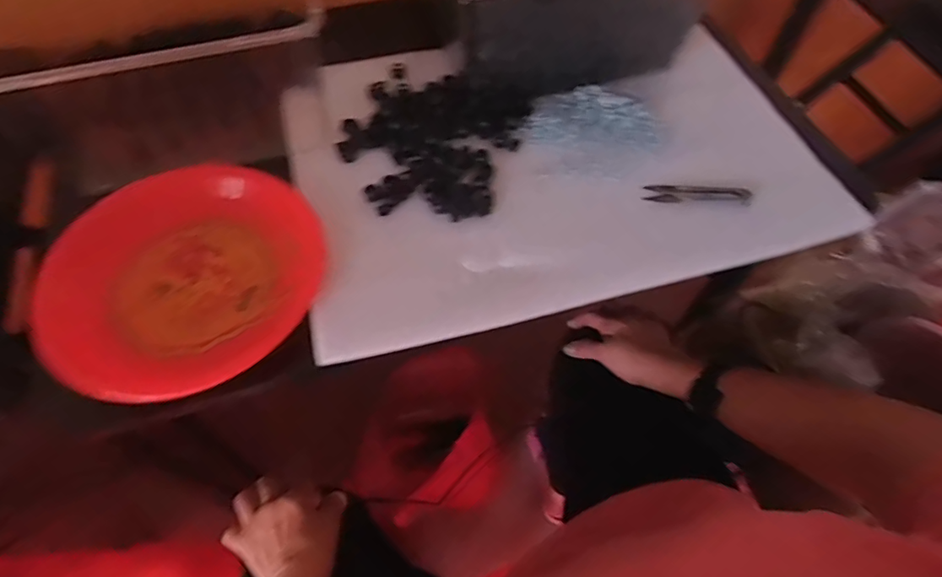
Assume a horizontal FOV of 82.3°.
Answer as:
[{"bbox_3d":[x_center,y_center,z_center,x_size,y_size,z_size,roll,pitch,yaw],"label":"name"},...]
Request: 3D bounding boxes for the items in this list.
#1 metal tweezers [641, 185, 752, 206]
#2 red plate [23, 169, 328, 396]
[{"bbox_3d":[0.223,-0.091,0.527,0.100,0.009,0.023,5,59,1],"label":"metal tweezers"},{"bbox_3d":[-0.254,-0.019,0.476,0.227,0.019,0.228,1,59,-1],"label":"red plate"}]

